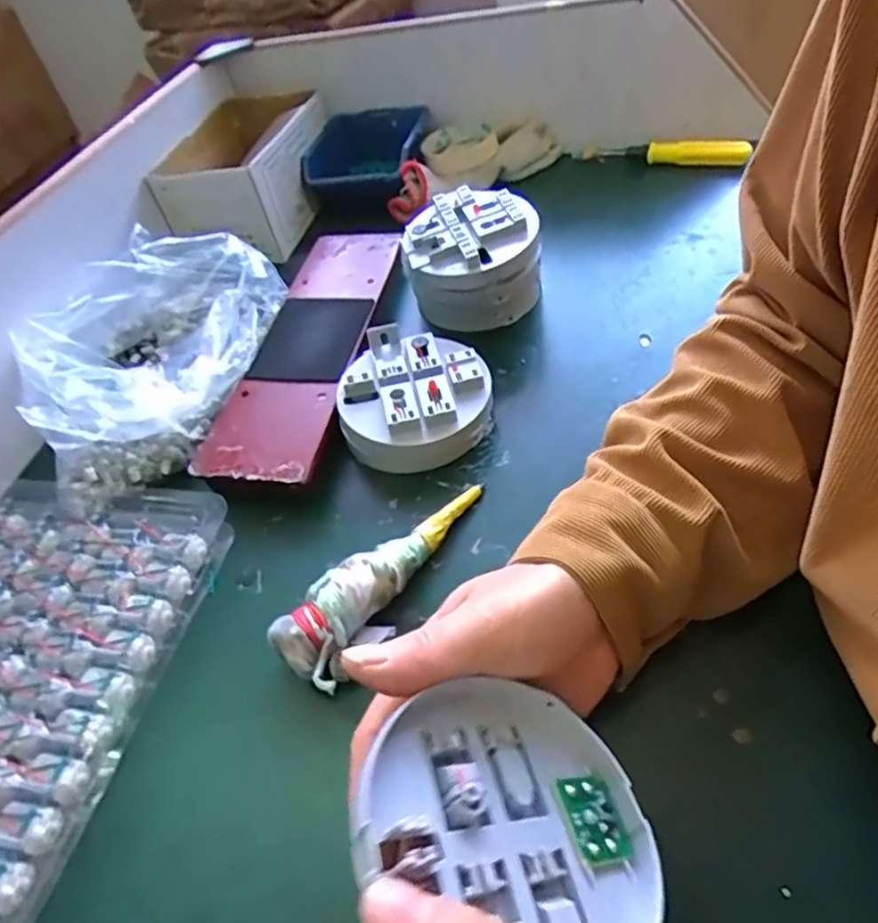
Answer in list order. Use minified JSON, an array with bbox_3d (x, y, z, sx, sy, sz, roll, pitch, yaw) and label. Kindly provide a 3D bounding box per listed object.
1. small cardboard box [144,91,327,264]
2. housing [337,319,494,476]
[{"bbox_3d":[-0.196,-0.312,0.675,0.126,0.090,0.227,-1,46,16],"label":"small cardboard box"},{"bbox_3d":[-0.016,-0.046,0.443,0.102,0.041,0.103,-3,49,4],"label":"housing"}]

